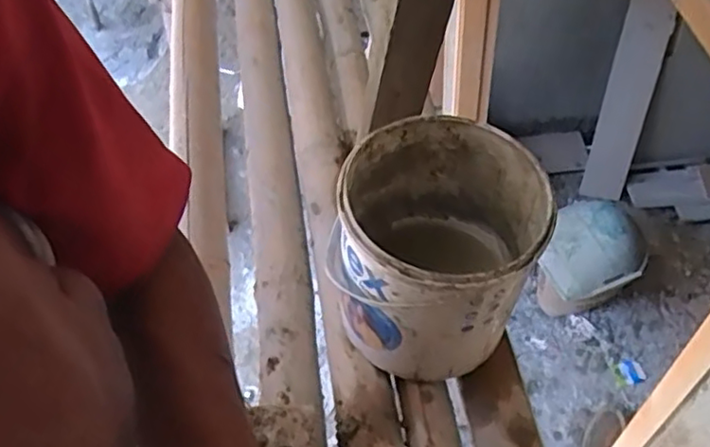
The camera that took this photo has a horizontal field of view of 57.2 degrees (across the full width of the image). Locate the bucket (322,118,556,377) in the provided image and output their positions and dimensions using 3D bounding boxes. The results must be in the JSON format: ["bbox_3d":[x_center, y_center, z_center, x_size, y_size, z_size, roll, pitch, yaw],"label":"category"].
[{"bbox_3d":[0.077,0.023,0.610,0.178,0.182,0.183,-3,53,4],"label":"bucket"}]

